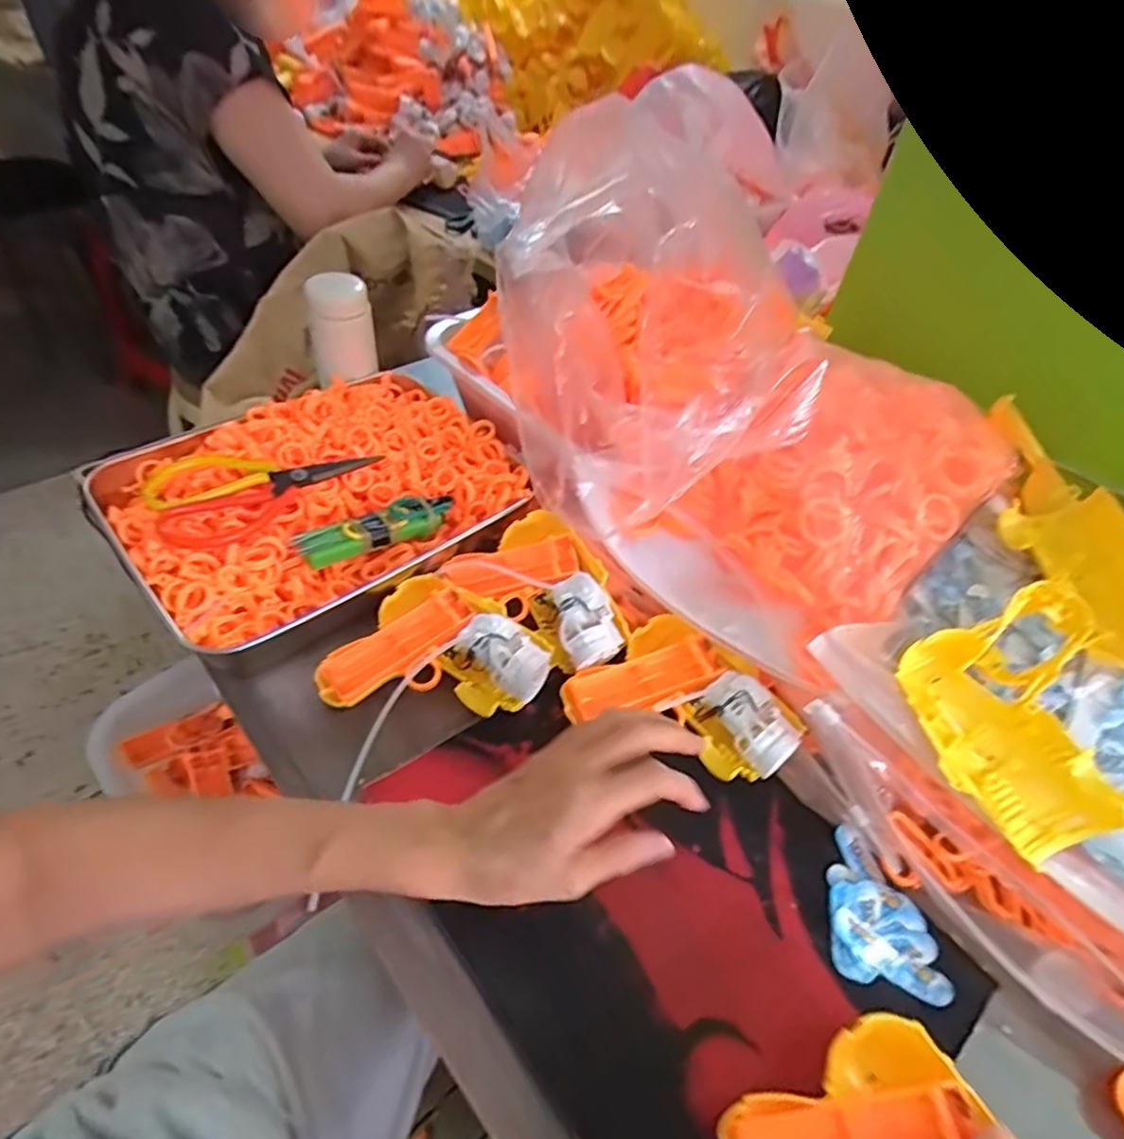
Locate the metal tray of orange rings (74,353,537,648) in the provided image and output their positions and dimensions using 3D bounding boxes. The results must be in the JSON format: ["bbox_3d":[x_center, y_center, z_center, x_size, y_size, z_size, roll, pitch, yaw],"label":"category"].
[{"bbox_3d":[-0.199,-0.077,0.528,0.312,0.047,0.250,-27,56,-29],"label":"metal tray of orange rings"}]

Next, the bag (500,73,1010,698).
[{"bbox_3d":[0.133,-0.144,0.473,0.372,0.232,0.327,37,53,25],"label":"bag"}]

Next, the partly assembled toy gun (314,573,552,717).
[{"bbox_3d":[-0.091,0.064,0.445,0.134,0.034,0.123,32,51,22],"label":"partly assembled toy gun"}]

